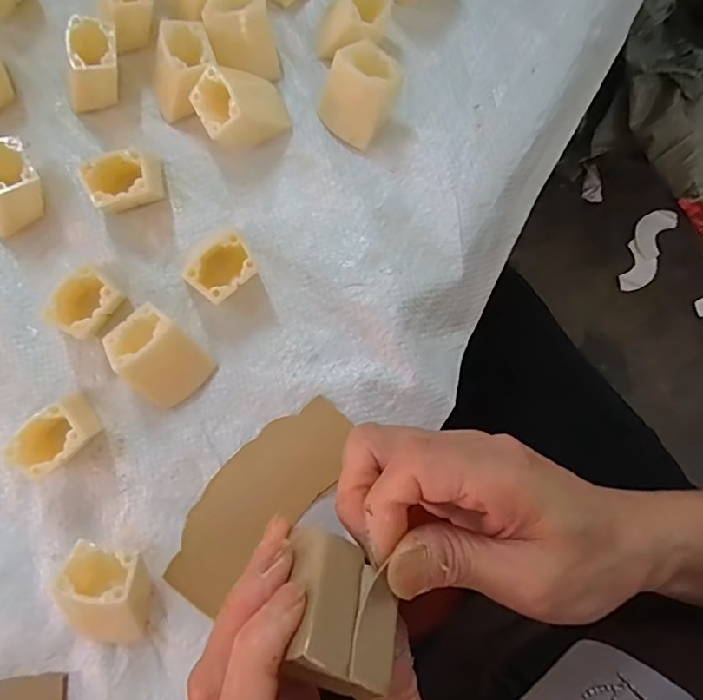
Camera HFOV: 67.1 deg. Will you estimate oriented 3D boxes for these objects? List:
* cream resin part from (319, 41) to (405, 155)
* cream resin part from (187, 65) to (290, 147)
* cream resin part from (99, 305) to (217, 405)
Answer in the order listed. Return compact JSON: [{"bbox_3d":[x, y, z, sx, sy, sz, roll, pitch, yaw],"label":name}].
[{"bbox_3d":[0.006,-0.145,0.298,0.037,0.032,0.044,35,82,8],"label":"cream resin part"},{"bbox_3d":[-0.061,-0.135,0.297,0.047,0.033,0.040,-23,79,-3],"label":"cream resin part"},{"bbox_3d":[-0.099,0.002,0.271,0.034,0.036,0.042,-44,81,-7],"label":"cream resin part"}]

